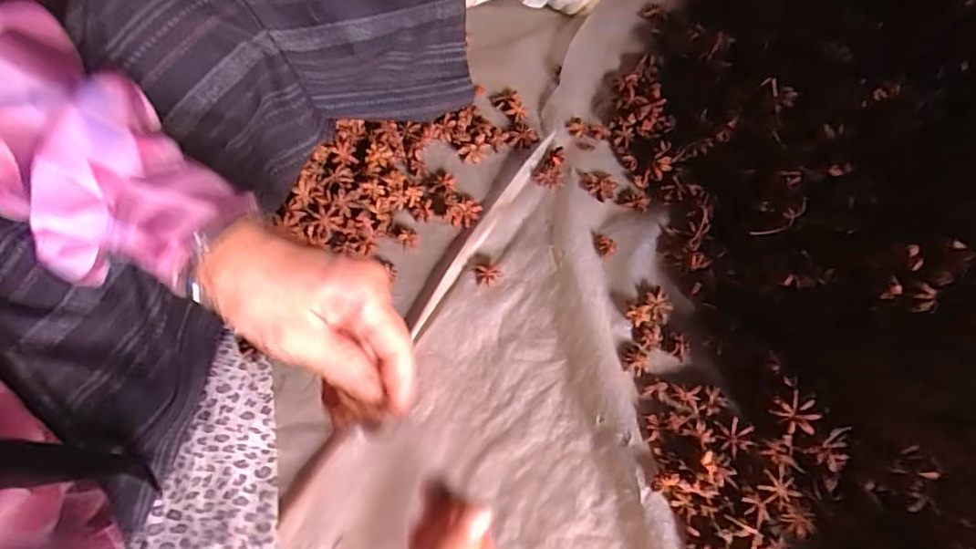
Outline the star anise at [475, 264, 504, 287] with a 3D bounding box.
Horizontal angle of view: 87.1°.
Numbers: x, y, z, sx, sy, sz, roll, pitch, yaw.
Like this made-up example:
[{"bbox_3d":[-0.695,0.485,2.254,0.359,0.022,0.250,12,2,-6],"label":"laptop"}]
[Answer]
[{"bbox_3d":[0.000,-0.001,0.464,0.019,0.005,0.021,-32,69,-13],"label":"star anise"}]

